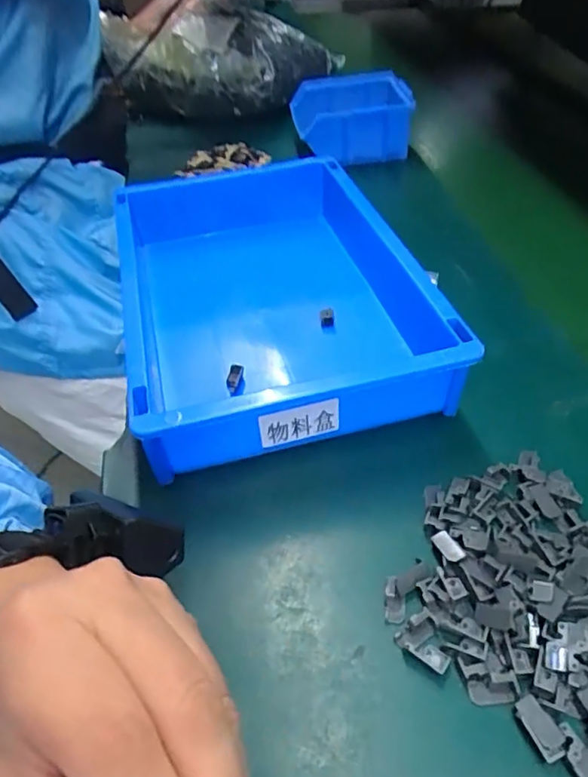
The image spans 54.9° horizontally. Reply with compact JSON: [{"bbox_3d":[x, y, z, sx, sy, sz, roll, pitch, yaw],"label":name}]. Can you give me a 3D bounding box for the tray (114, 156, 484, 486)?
[{"bbox_3d":[-0.026,-0.084,0.456,0.204,0.071,0.331,-12,45,-8],"label":"tray"}]

